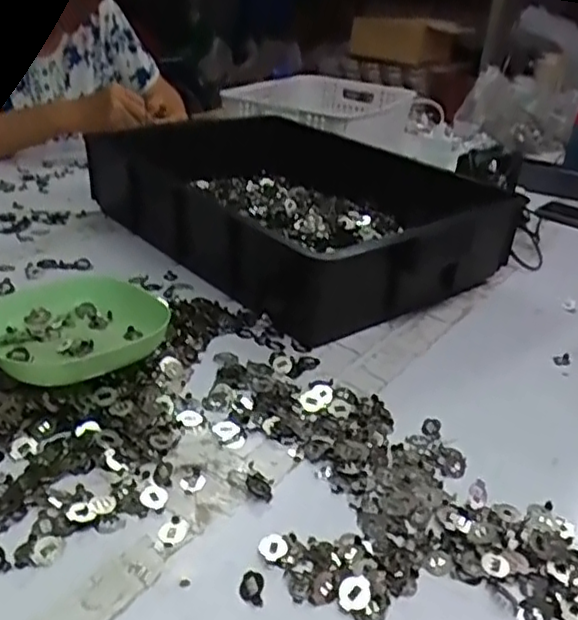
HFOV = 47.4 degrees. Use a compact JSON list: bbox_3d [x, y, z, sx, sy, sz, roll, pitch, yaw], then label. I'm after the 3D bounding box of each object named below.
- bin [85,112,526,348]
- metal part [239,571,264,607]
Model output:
[{"bbox_3d":[0.022,-0.156,0.869,0.407,0.121,0.502,-18,35,-38],"label":"bin"},{"bbox_3d":[-0.022,0.163,0.386,0.014,0.005,0.022,3,27,-3],"label":"metal part"}]

